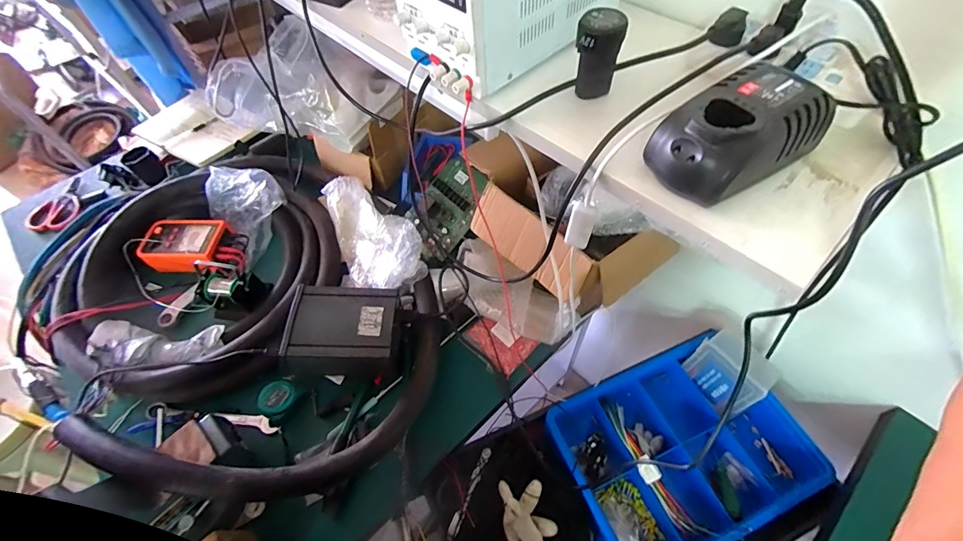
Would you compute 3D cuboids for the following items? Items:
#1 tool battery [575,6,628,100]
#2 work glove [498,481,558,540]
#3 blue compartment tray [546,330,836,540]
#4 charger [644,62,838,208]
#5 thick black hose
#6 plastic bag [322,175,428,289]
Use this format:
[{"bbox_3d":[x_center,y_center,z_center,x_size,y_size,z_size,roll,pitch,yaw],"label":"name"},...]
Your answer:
[{"bbox_3d":[0.124,-0.227,0.446,0.047,0.079,0.044,14,59,13],"label":"tool battery"},{"bbox_3d":[0.082,0.431,0.678,0.076,0.060,0.166,-15,71,-5],"label":"work glove"},{"bbox_3d":[0.364,0.332,0.787,0.417,0.125,0.305,-24,58,-11],"label":"blue compartment tray"},{"bbox_3d":[0.225,-0.119,0.368,0.141,0.053,0.095,-28,59,-13],"label":"charger"},{"bbox_3d":[-0.421,0.050,0.755,0.756,0.180,0.546,39,67,25],"label":"thick black hose"},{"bbox_3d":[-0.222,-0.082,0.847,0.161,0.072,0.288,-20,58,-8],"label":"plastic bag"}]

